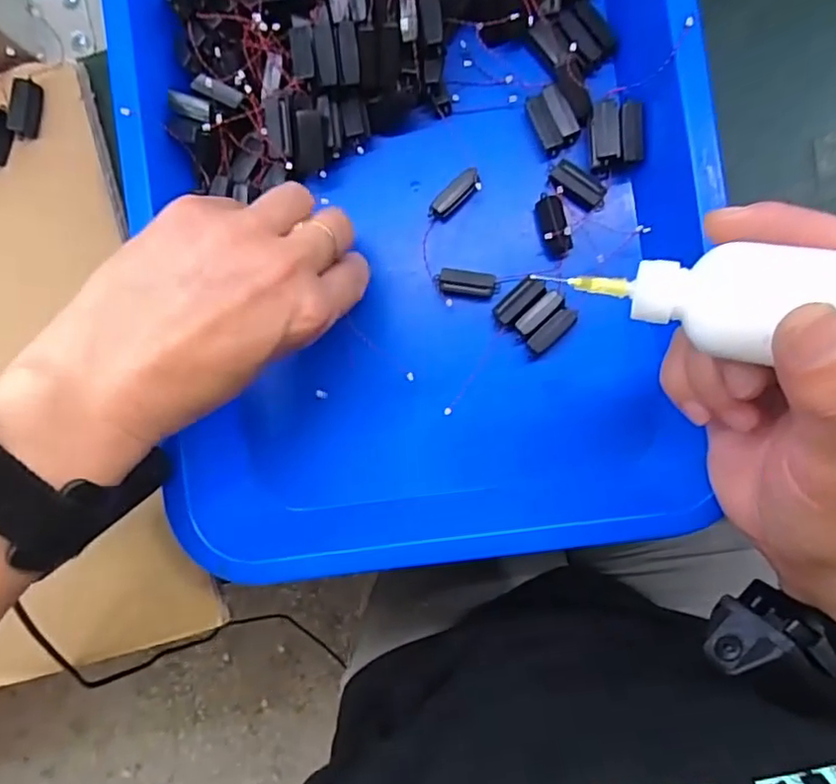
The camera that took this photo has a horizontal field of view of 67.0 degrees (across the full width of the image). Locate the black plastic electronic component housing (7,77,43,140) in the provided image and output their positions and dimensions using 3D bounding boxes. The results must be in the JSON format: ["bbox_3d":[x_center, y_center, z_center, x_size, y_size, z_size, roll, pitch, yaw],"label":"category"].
[{"bbox_3d":[-0.209,-0.150,0.336,0.012,0.012,0.031,5,90,4],"label":"black plastic electronic component housing"}]

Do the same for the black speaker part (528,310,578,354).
[{"bbox_3d":[0.067,-0.030,0.313,0.027,0.004,0.009,-42,87,18],"label":"black speaker part"}]

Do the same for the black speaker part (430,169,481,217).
[{"bbox_3d":[0.019,-0.100,0.322,0.030,0.015,0.011,-37,87,3],"label":"black speaker part"}]

